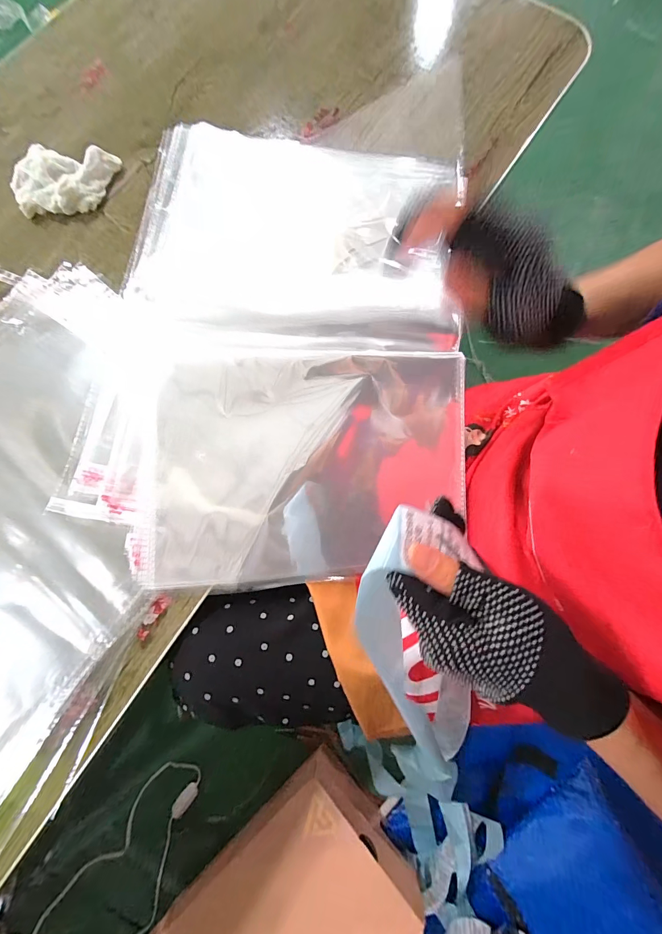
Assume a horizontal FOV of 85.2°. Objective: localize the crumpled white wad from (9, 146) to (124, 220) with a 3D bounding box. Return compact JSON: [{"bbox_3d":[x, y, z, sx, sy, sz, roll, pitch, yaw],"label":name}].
[{"bbox_3d":[-0.290,-0.309,0.389,0.098,0.025,0.073,2,78,2],"label":"crumpled white wad"}]

